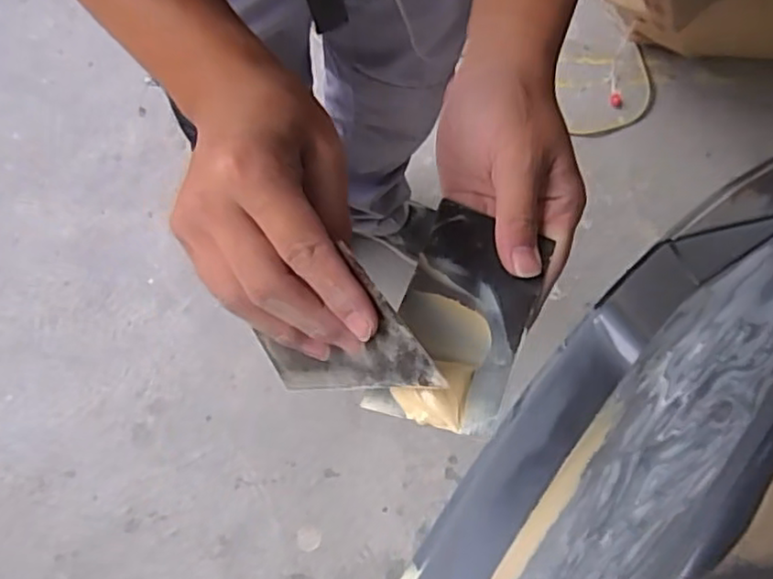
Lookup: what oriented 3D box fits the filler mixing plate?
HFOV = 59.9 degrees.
[{"bbox_3d":[0.037,0.011,0.344,0.071,0.009,0.118,10,67,32],"label":"filler mixing plate"}]

